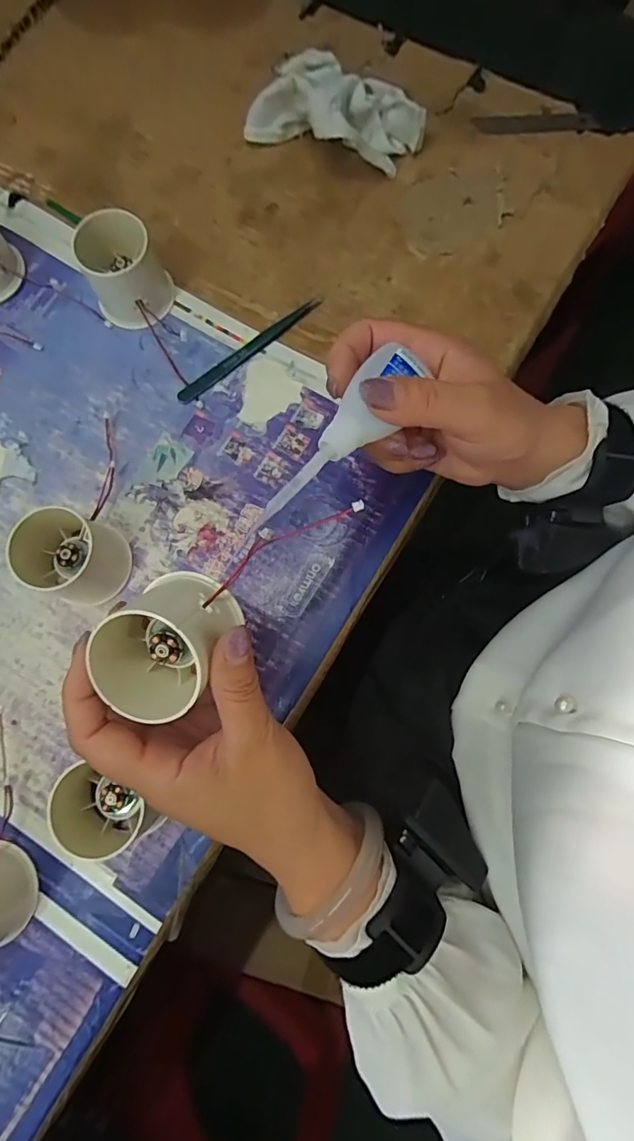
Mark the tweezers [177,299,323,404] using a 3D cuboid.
[{"bbox_3d":[-0.048,-0.162,0.361,0.127,0.004,0.012,-38,81,-6],"label":"tweezers"}]

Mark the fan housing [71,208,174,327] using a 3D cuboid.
[{"bbox_3d":[-0.135,-0.212,0.347,0.057,0.050,0.066,-26,80,-4],"label":"fan housing"}]

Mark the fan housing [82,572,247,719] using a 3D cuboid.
[{"bbox_3d":[-0.069,0.035,0.226,0.057,0.050,0.061,39,109,-7],"label":"fan housing"}]

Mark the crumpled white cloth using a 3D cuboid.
[{"bbox_3d":[0.017,-0.354,0.375,0.131,0.045,0.085,24,80,5],"label":"crumpled white cloth"}]

